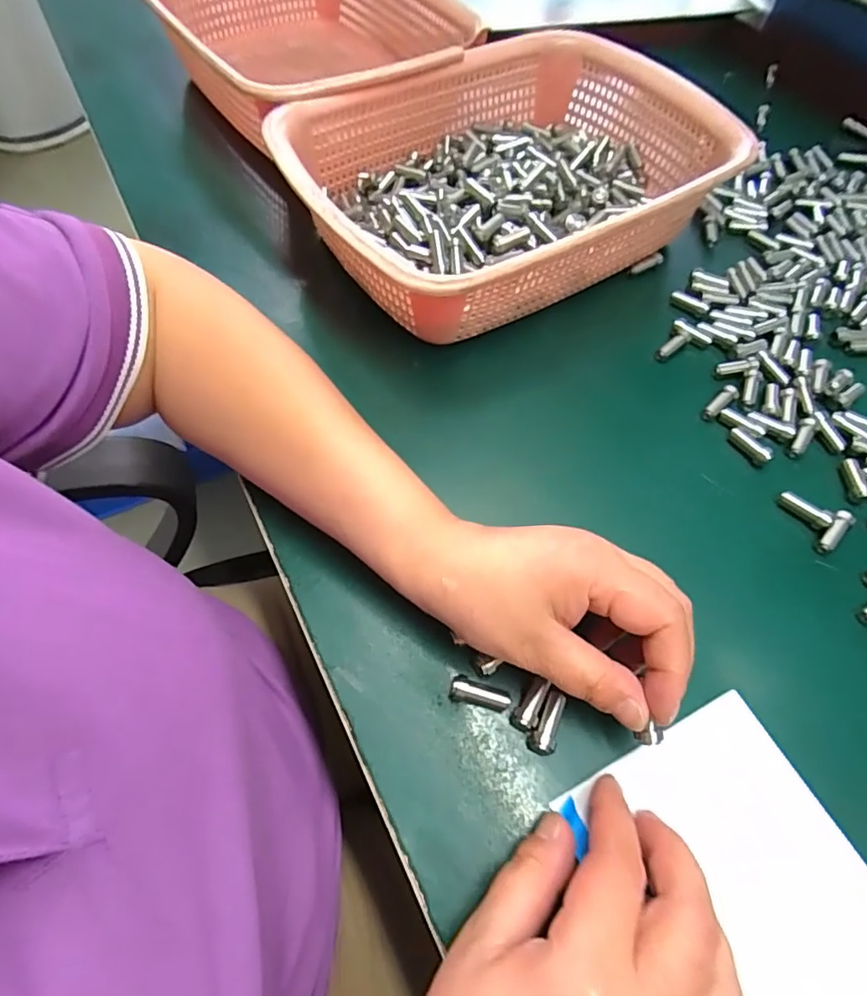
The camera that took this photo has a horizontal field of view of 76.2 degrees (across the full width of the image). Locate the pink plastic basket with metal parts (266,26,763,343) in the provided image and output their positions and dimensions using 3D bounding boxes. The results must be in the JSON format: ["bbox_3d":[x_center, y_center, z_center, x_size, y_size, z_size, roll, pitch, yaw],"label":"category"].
[{"bbox_3d":[0.053,-0.220,0.392,0.285,0.084,0.214,-27,65,-15],"label":"pink plastic basket with metal parts"}]

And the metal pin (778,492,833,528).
[{"bbox_3d":[0.206,0.007,0.308,0.027,0.012,0.009,38,67,18],"label":"metal pin"}]

